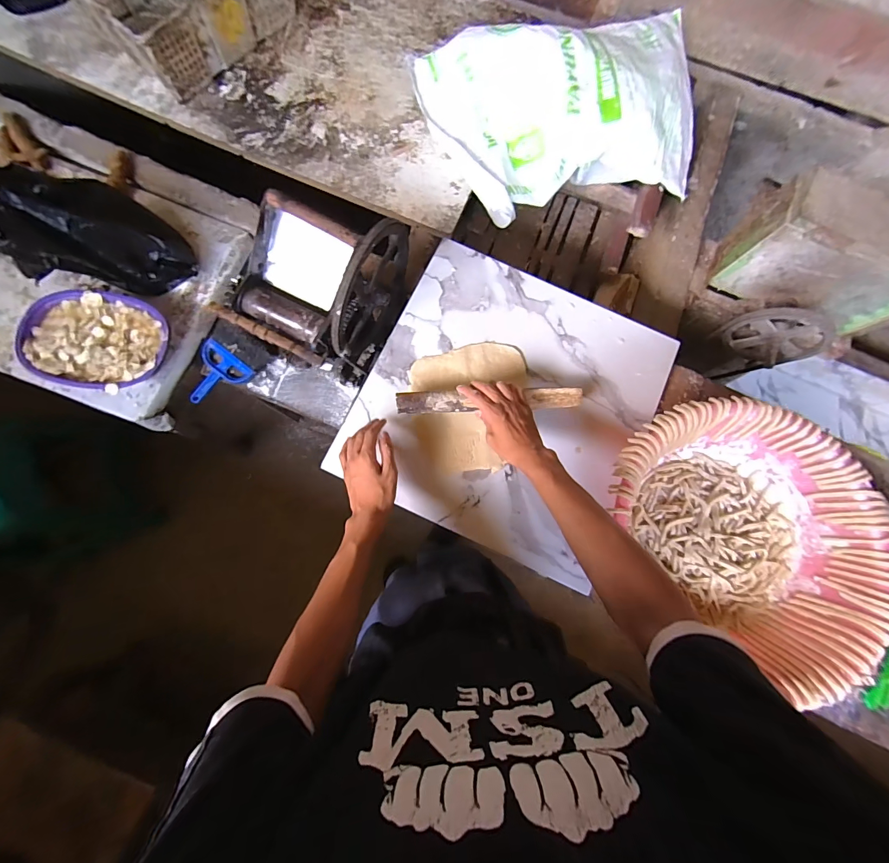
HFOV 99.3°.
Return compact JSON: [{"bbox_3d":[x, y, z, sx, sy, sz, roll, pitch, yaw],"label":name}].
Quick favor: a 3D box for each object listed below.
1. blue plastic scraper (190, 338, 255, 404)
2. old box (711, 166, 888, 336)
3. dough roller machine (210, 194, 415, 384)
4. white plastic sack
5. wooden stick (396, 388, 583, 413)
[{"bbox_3d":[-0.541,-0.128,0.879,0.137,0.020,0.140,38,80,2],"label":"blue plastic scraper"},{"bbox_3d":[0.845,-0.385,0.826,0.344,0.227,0.156,22,80,-1],"label":"old box"},{"bbox_3d":[-0.234,-0.274,0.758,0.245,0.363,0.298,30,80,0],"label":"dough roller machine"},{"bbox_3d":[0.309,-0.785,0.927,0.679,0.168,0.436,-16,83,-7],"label":"white plastic sack"},{"bbox_3d":[0.077,-0.052,0.620,0.305,0.016,0.035,-3,82,-6],"label":"wooden stick"}]

